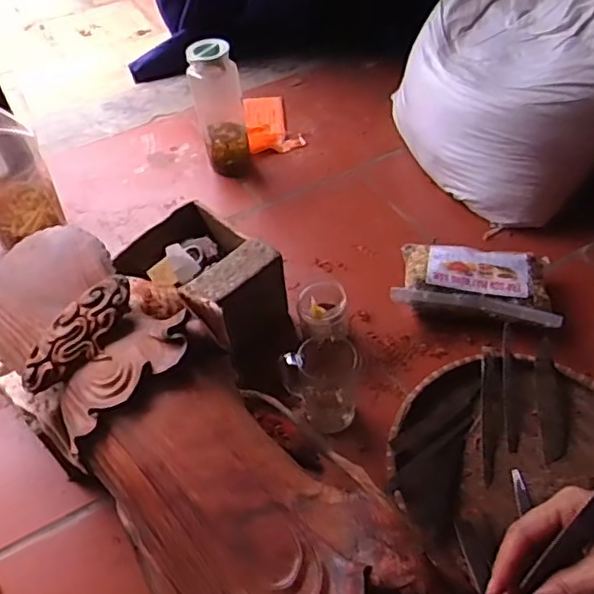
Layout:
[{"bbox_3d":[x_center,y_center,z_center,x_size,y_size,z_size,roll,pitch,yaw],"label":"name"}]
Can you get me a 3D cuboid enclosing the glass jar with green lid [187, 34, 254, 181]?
[{"bbox_3d":[-0.143,-0.345,1.124,0.085,0.239,0.074,-15,48,-8],"label":"glass jar with green lid"}]

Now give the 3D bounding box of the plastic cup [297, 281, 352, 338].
[{"bbox_3d":[0.038,0.024,0.877,0.075,0.081,0.067,-4,47,3],"label":"plastic cup"}]

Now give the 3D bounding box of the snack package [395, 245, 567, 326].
[{"bbox_3d":[0.272,-0.022,0.919,0.234,0.060,0.133,8,50,11],"label":"snack package"}]

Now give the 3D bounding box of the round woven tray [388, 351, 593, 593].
[{"bbox_3d":[0.287,0.216,0.746,0.325,0.054,0.317,-3,47,3],"label":"round woven tray"}]

